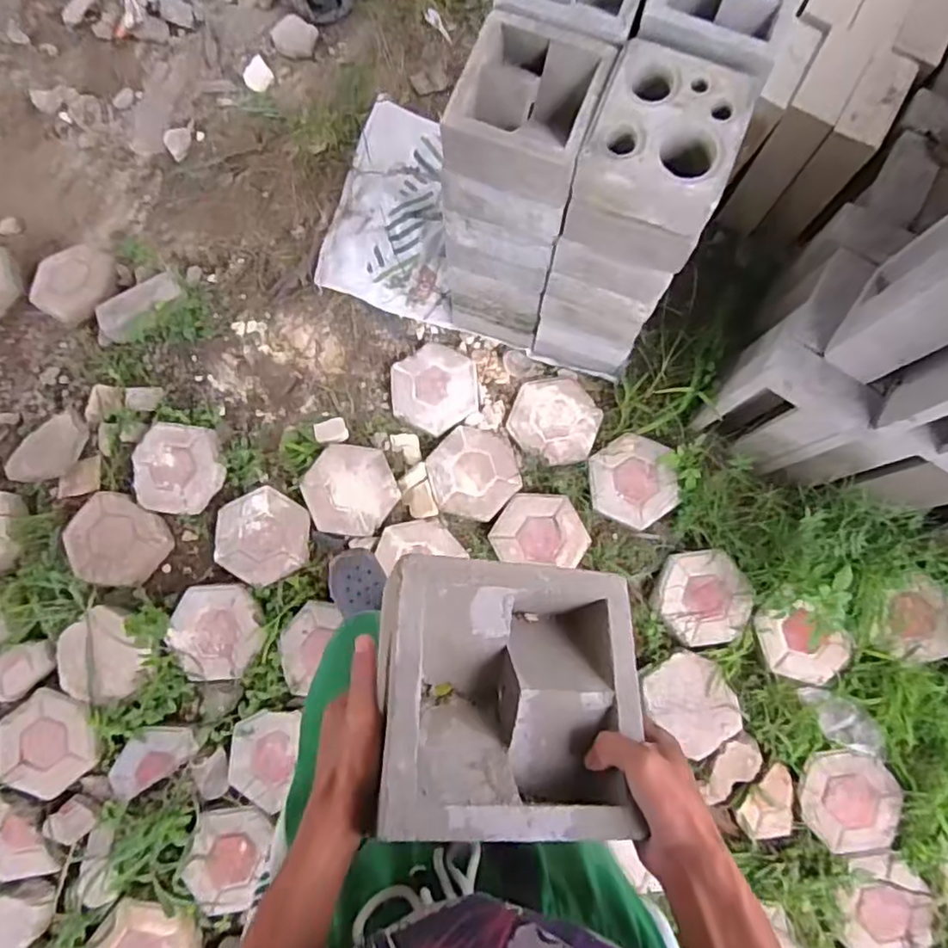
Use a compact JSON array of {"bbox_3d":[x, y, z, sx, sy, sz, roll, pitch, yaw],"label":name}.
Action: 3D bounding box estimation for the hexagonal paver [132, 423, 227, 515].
[{"bbox_3d":[-0.670,-0.011,1.436,0.200,0.045,0.199,1,78,2],"label":"hexagonal paver"}]

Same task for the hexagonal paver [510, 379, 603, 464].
[{"bbox_3d":[0.189,-0.130,1.474,0.198,0.032,0.193,20,79,5],"label":"hexagonal paver"}]

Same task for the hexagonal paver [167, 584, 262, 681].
[{"bbox_3d":[-0.560,0.345,1.384,0.189,0.042,0.211,18,79,5],"label":"hexagonal paver"}]

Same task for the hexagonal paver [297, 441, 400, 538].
[{"bbox_3d":[-0.281,0.035,1.443,0.211,0.041,0.203,5,78,3],"label":"hexagonal paver"}]

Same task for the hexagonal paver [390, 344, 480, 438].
[{"bbox_3d":[-0.093,-0.201,1.491,0.205,0.048,0.219,-12,78,-1],"label":"hexagonal paver"}]

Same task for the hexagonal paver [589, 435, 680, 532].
[{"bbox_3d":[0.356,0.013,1.423,0.185,0.046,0.210,-16,78,-2],"label":"hexagonal paver"}]

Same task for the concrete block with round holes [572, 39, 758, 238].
[{"bbox_3d":[0.275,-0.480,0.914,0.201,0.091,0.208,22,79,6],"label":"concrete block with round holes"}]

